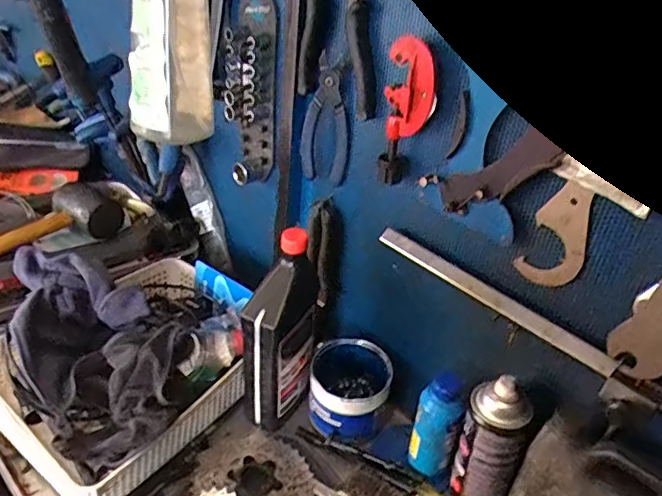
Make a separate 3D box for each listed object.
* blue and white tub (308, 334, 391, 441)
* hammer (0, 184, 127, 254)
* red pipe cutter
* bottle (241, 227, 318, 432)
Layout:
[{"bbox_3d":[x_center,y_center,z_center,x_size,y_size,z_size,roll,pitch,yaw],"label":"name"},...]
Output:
[{"bbox_3d":[0.023,0.181,0.737,0.097,0.090,0.101,4,33,-3],"label":"blue and white tub"},{"bbox_3d":[-0.457,0.000,0.802,0.096,0.077,0.336,27,38,30],"label":"hammer"},{"bbox_3d":[0.078,-0.133,0.583,0.051,0.152,0.020,24,37,26],"label":"red pipe cutter"},{"bbox_3d":[-0.058,0.100,0.692,0.050,0.244,0.097,21,36,22],"label":"bottle"}]

